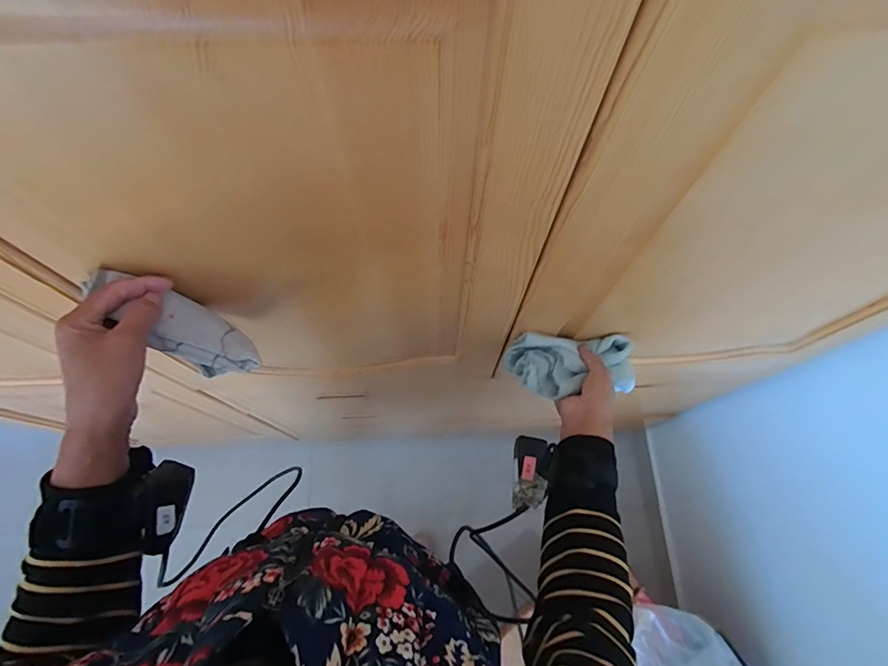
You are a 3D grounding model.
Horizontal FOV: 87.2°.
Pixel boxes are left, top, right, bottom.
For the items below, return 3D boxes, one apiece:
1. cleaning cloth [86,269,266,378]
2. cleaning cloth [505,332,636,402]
[{"bbox_3d":[-0.236,-0.008,0.413,0.148,0.026,0.050,34,71,-15],"label":"cleaning cloth"},{"bbox_3d":[0.159,0.042,0.571,0.146,0.050,0.076,-2,69,-14],"label":"cleaning cloth"}]

